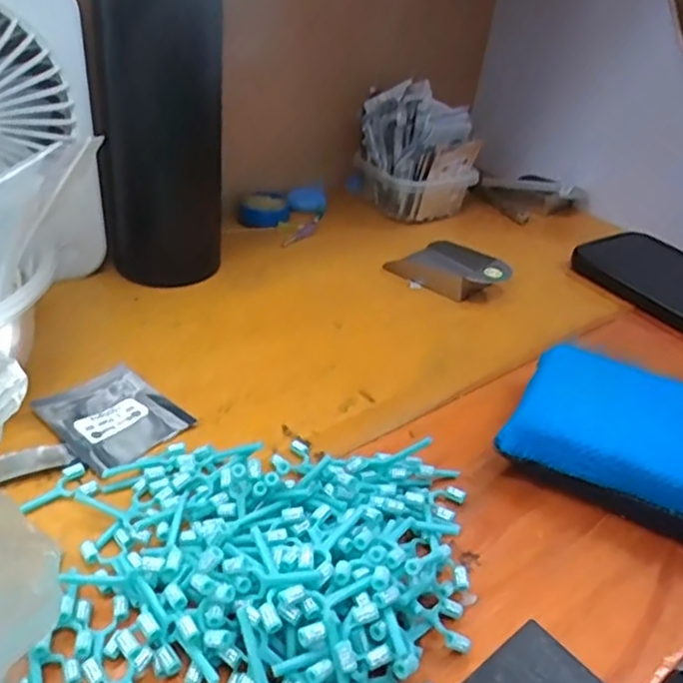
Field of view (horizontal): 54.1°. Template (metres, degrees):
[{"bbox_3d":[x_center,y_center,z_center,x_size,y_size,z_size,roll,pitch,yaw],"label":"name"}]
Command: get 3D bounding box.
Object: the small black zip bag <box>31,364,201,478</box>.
[{"bbox_3d":[-0.102,0.033,0.298,0.056,0.004,0.047,31,41,31],"label":"small black zip bag"}]

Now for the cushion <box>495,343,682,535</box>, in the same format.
[{"bbox_3d":[0.130,0.045,0.285,0.108,0.033,0.069,20,36,19],"label":"cushion"}]

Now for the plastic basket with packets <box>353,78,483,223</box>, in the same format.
[{"bbox_3d":[0.056,-0.140,0.502,0.077,0.084,0.060,29,40,30],"label":"plastic basket with packets"}]

